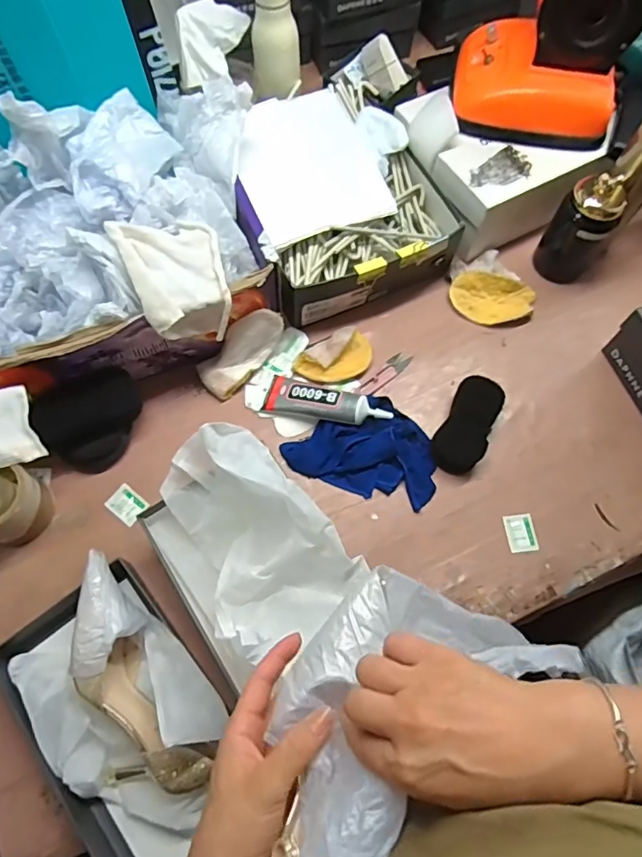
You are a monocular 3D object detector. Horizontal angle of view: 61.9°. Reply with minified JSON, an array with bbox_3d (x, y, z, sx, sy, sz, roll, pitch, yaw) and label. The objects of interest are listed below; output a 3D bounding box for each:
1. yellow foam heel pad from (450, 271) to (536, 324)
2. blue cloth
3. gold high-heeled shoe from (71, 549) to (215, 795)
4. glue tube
[{"bbox_3d":[0.246,-0.184,0.764,0.120,0.034,0.066,10,68,3],"label":"yellow foam heel pad"},{"bbox_3d":[0.054,0.020,0.679,0.192,0.035,0.121,14,68,4],"label":"blue cloth"},{"bbox_3d":[-0.202,0.254,0.547,0.089,0.079,0.245,-27,71,-12],"label":"gold high-heeled shoe"},{"bbox_3d":[0.006,-0.034,0.685,0.166,0.026,0.055,13,67,20],"label":"glue tube"}]

